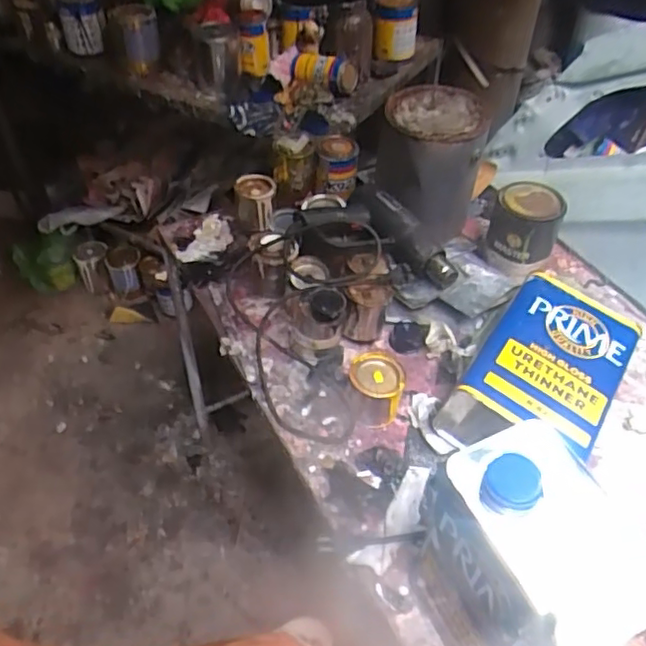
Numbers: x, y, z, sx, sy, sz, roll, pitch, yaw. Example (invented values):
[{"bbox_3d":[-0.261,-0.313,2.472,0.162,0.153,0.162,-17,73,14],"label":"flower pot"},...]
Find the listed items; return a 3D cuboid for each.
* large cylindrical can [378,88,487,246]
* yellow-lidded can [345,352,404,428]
[{"bbox_3d":[0.172,-0.252,1.008,0.163,0.190,0.182,23,50,23],"label":"large cylindrical can"},{"bbox_3d":[0.069,0.089,0.817,0.072,0.070,0.072,-10,45,-8],"label":"yellow-lidded can"}]

